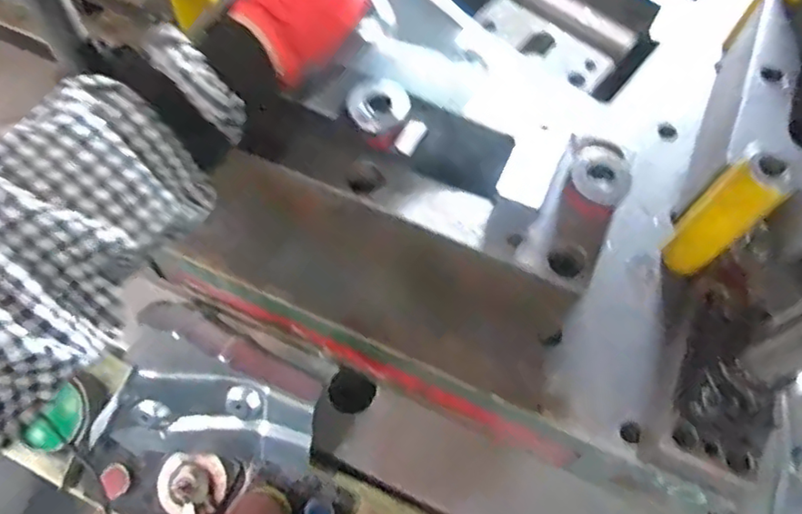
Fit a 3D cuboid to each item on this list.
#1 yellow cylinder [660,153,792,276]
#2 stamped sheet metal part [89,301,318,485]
[{"bbox_3d":[0.261,-0.031,0.494,0.040,0.138,0.045,-38,72,-18],"label":"yellow cylinder"},{"bbox_3d":[-0.179,0.139,0.593,0.200,0.077,0.144,18,66,6],"label":"stamped sheet metal part"}]

